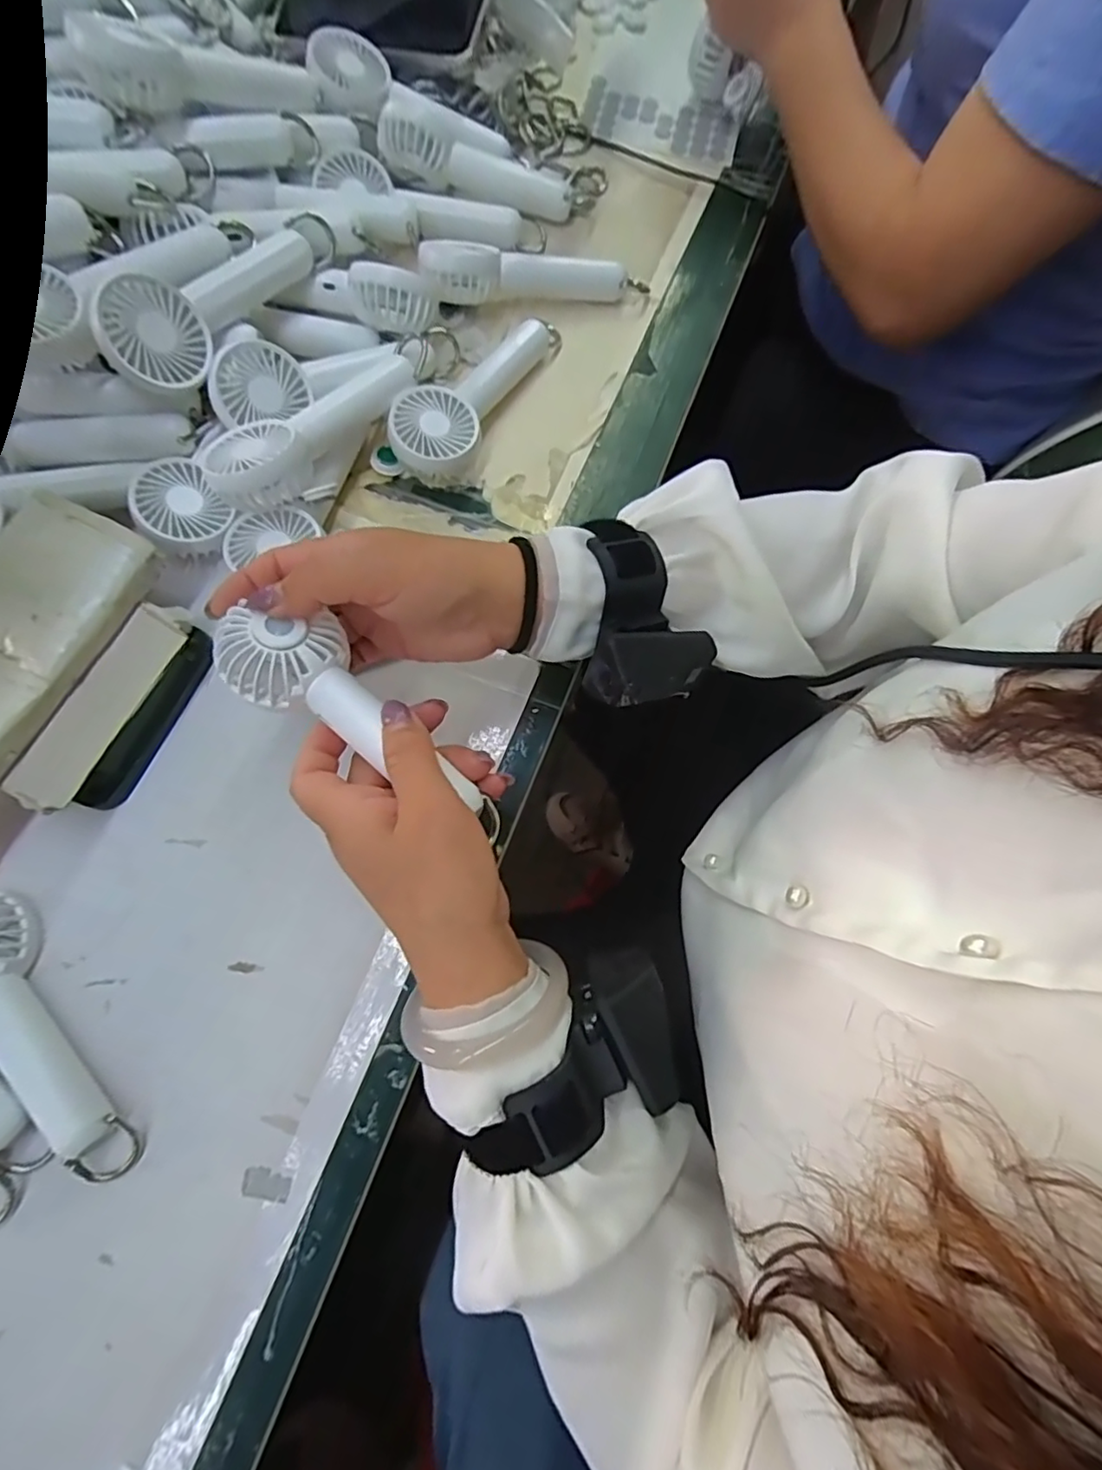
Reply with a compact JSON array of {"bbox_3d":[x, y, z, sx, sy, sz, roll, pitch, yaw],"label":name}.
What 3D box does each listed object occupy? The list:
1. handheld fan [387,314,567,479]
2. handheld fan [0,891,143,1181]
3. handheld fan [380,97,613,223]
[{"bbox_3d":[-0.048,-0.237,0.405,0.051,0.036,0.161,33,76,8],"label":"handheld fan"},{"bbox_3d":[-0.265,0.151,0.292,0.047,0.033,0.158,-34,78,-10],"label":"handheld fan"},{"bbox_3d":[-0.041,-0.437,0.455,0.172,0.033,0.052,3,73,-16],"label":"handheld fan"}]

